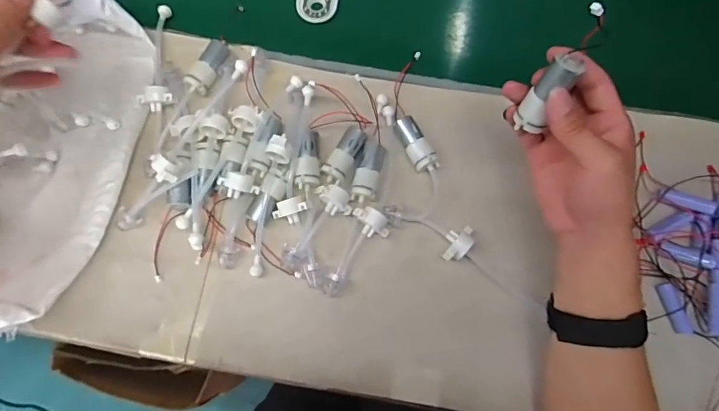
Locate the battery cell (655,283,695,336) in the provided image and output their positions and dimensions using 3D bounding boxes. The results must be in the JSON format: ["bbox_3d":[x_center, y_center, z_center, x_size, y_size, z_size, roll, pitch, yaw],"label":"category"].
[{"bbox_3d":[0.304,0.100,0.436,0.013,0.013,0.049,-17,78,-5],"label":"battery cell"}]

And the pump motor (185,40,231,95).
[{"bbox_3d":[-0.163,-0.149,0.492,0.024,0.022,0.060,22,77,4],"label":"pump motor"}]

